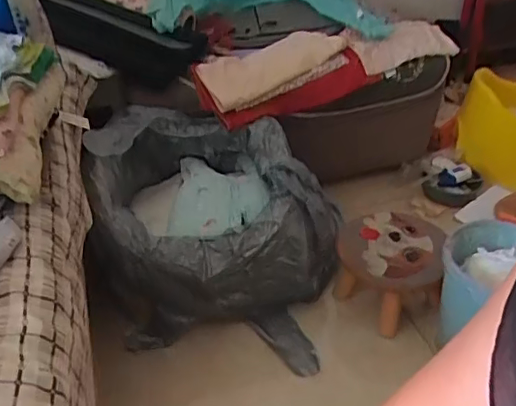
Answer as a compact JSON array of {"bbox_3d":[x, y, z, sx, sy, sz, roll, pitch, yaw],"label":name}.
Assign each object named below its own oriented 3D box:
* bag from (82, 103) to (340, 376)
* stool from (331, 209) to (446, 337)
[{"bbox_3d":[-0.086,0.049,1.379,0.544,0.404,0.499,2,36,5],"label":"bag"},{"bbox_3d":[0.314,0.155,1.368,0.235,0.201,0.244,8,37,12],"label":"stool"}]

